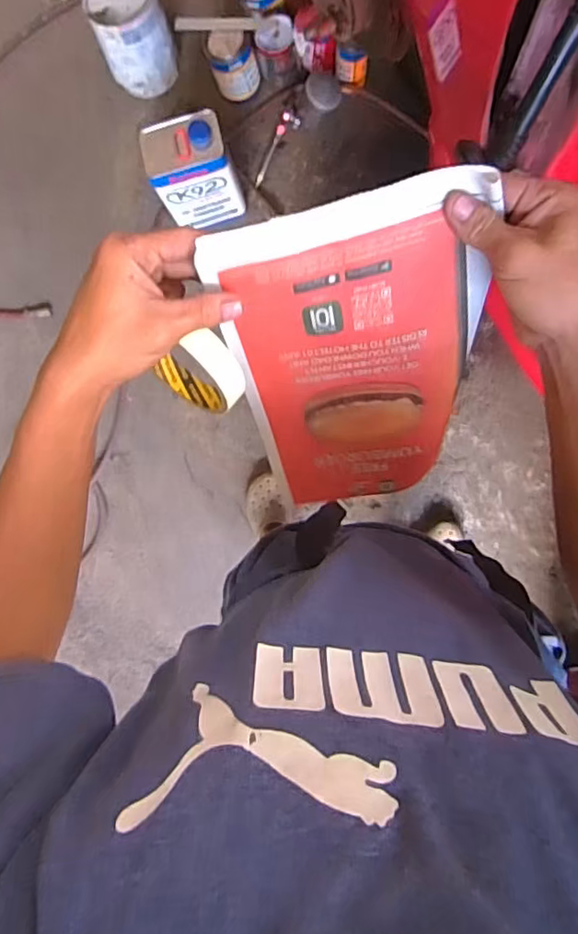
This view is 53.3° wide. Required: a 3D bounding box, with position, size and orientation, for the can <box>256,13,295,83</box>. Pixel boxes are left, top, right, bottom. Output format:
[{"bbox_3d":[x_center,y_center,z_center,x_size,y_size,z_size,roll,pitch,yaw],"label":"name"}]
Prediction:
[{"bbox_3d":[-0.029,-0.990,1.366,0.088,0.111,0.083,0,87,6],"label":"can"}]

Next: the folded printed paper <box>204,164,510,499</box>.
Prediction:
[{"bbox_3d":[0.054,-0.064,0.421,0.160,0.264,0.017,-10,51,6],"label":"folded printed paper"}]

